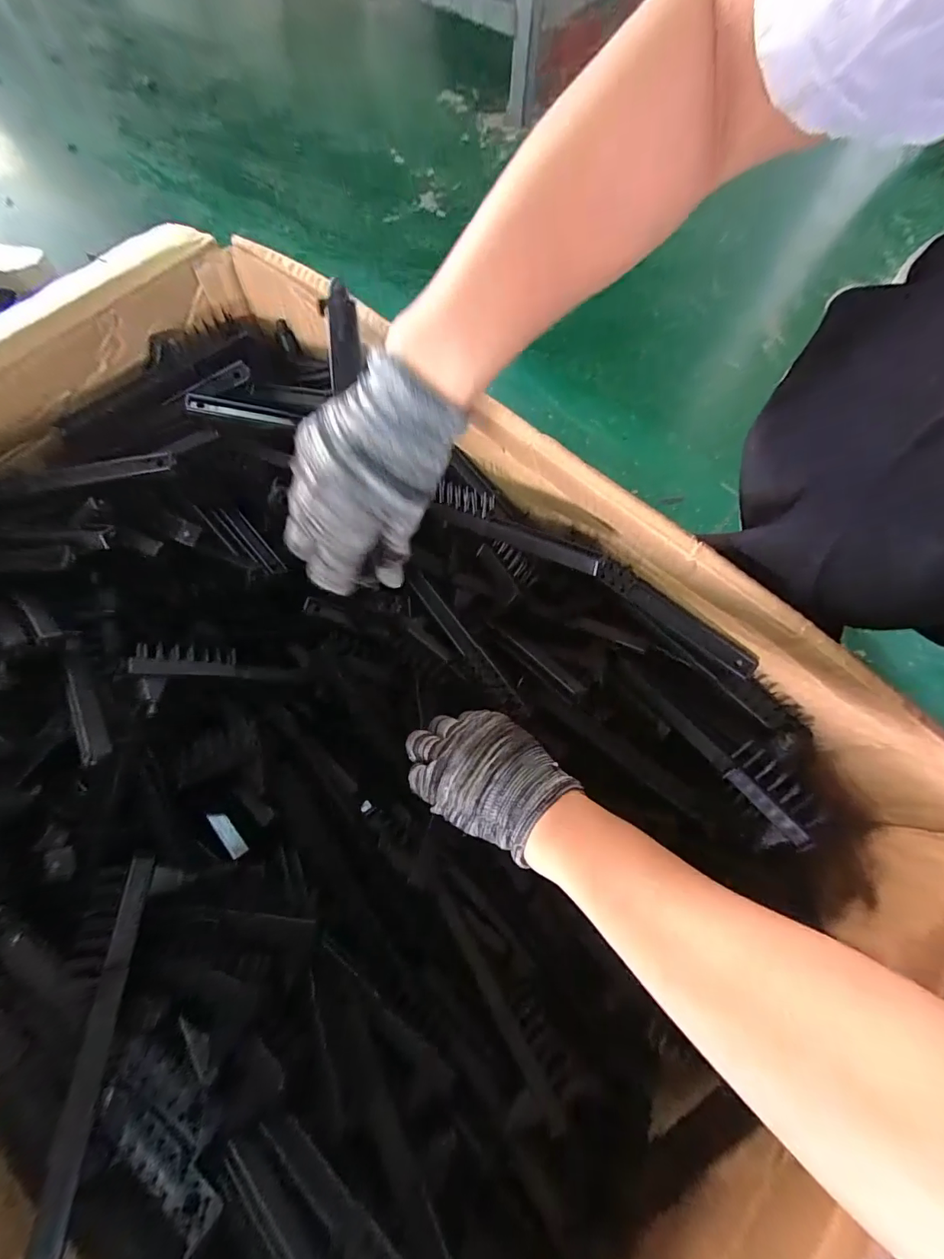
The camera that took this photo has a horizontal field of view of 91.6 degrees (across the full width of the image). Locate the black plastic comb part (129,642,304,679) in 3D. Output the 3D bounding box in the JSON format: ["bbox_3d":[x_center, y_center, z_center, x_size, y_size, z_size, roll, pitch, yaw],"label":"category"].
[{"bbox_3d":[-0.201,0.028,0.372,0.121,0.021,0.028,11,62,-42],"label":"black plastic comb part"}]

